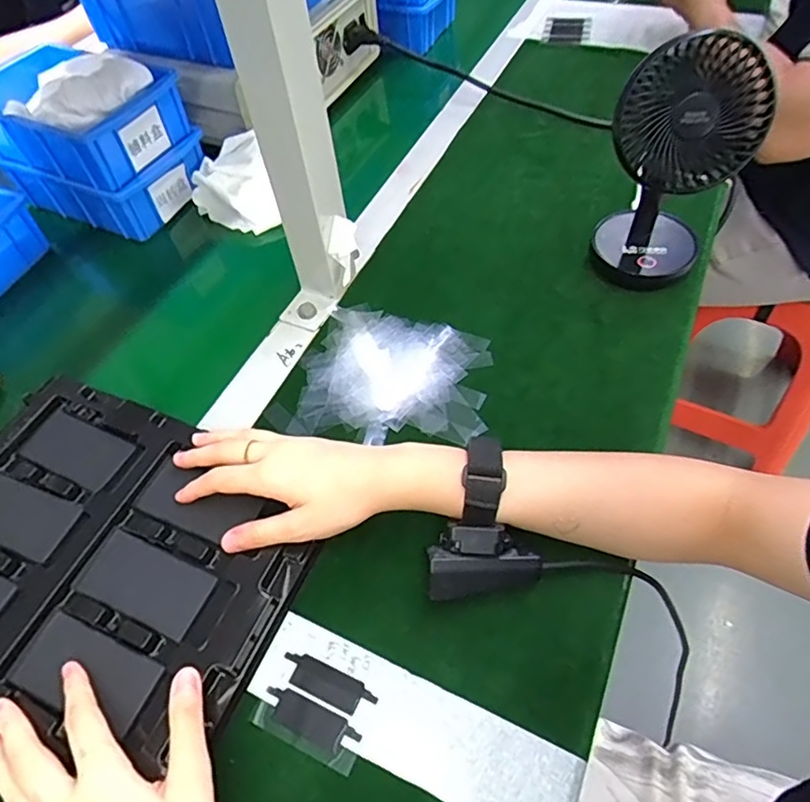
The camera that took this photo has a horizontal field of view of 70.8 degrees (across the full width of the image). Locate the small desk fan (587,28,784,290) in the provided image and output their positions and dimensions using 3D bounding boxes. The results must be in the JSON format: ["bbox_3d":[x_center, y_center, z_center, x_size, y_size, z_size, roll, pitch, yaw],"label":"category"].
[{"bbox_3d":[0.237,-0.219,0.516,0.096,0.197,0.132,8,56,9],"label":"small desk fan"}]

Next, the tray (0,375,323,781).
[{"bbox_3d":[-0.215,0.105,0.390,0.279,0.025,0.214,19,58,16],"label":"tray"}]

